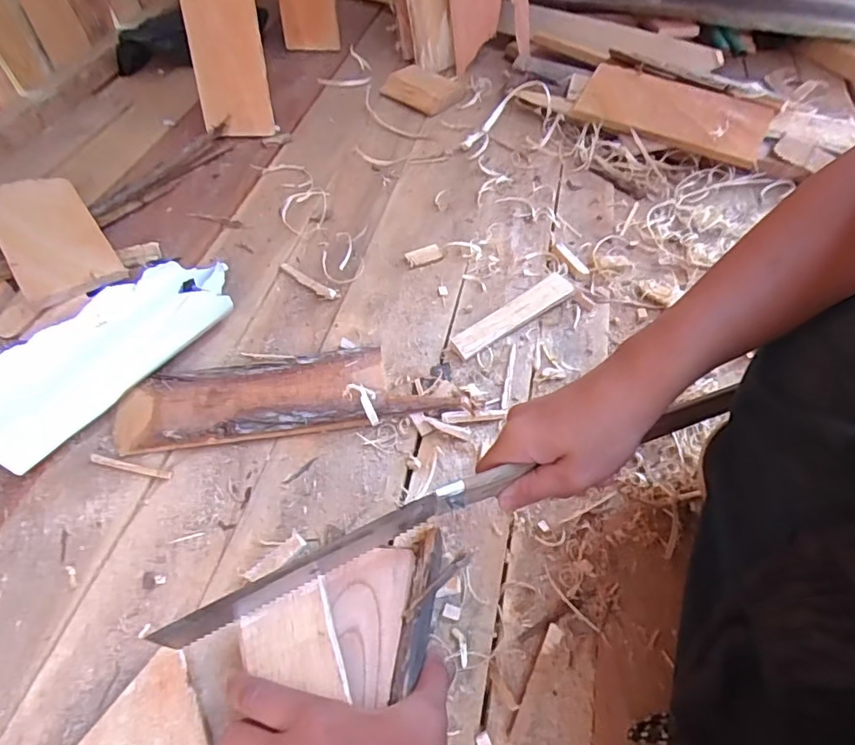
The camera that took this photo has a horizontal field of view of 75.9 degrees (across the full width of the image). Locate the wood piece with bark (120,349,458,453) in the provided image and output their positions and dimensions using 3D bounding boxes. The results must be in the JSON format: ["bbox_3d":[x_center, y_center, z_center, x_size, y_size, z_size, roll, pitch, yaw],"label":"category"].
[{"bbox_3d":[-0.133,0.021,0.512,0.293,0.026,0.079,-7,53,-5],"label":"wood piece with bark"}]

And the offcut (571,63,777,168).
[{"bbox_3d":[0.328,-0.352,0.730,0.236,0.019,0.101,24,77,16],"label":"offcut"}]

